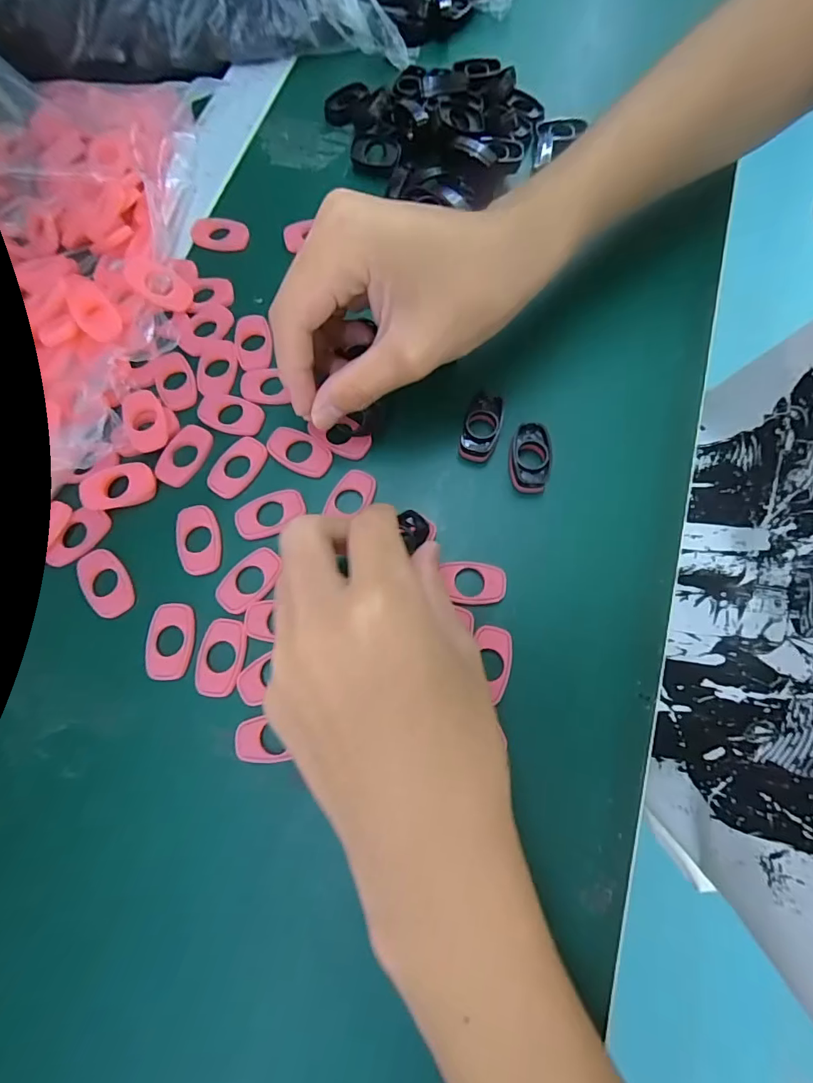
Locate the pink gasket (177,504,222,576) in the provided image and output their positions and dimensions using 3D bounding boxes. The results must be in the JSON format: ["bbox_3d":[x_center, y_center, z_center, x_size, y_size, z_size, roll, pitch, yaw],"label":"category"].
[{"bbox_3d":[-0.096,-0.001,0.216,0.019,0.004,0.033,-15,76,-5],"label":"pink gasket"}]

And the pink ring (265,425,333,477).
[{"bbox_3d":[-0.052,-0.044,0.226,0.031,0.004,0.020,26,77,5],"label":"pink ring"}]

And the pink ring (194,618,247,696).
[{"bbox_3d":[-0.079,0.049,0.198,0.020,0.004,0.032,9,76,1],"label":"pink ring"}]

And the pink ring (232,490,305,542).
[{"bbox_3d":[-0.064,-0.013,0.218,0.033,0.004,0.020,-25,77,-7],"label":"pink ring"}]

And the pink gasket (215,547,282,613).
[{"bbox_3d":[-0.070,0.017,0.208,0.019,0.004,0.031,42,78,9],"label":"pink gasket"}]

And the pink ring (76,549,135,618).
[{"bbox_3d":[-0.135,0.018,0.208,0.019,0.004,0.033,-37,79,-10],"label":"pink ring"}]

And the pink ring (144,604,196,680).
[{"bbox_3d":[-0.102,0.043,0.202,0.020,0.006,0.031,2,75,-1],"label":"pink ring"}]

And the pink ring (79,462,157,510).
[{"bbox_3d":[-0.135,-0.025,0.219,0.031,0.007,0.019,-18,77,-6],"label":"pink ring"}]

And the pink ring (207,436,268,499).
[{"bbox_3d":[-0.082,-0.036,0.224,0.020,0.004,0.032,41,78,9],"label":"pink ring"}]

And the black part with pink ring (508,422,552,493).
[{"bbox_3d":[0.059,-0.040,0.223,0.019,0.008,0.032,9,76,1],"label":"black part with pink ring"}]

